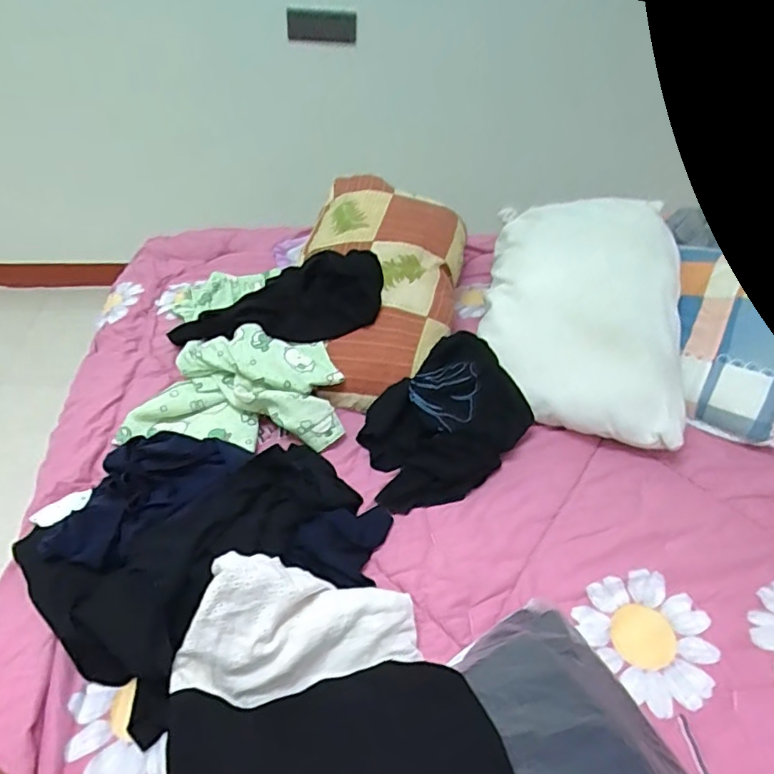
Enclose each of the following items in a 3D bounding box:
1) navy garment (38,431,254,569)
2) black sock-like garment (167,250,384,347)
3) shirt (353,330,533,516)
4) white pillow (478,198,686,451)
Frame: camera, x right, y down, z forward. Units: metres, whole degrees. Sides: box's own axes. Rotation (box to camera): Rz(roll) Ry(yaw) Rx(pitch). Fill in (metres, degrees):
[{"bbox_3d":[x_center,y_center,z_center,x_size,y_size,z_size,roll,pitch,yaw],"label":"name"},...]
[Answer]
[{"bbox_3d":[-0.328,0.134,0.753,0.273,0.048,0.150,-32,53,-15],"label":"navy garment"},{"bbox_3d":[-0.203,-0.172,1.057,0.396,0.073,0.260,-10,42,12],"label":"black sock-like garment"},{"bbox_3d":[0.090,0.054,0.904,0.318,0.096,0.206,-33,54,-33],"label":"shirt"},{"bbox_3d":[0.364,-0.171,1.050,0.334,0.188,0.513,12,44,8],"label":"white pillow"}]

